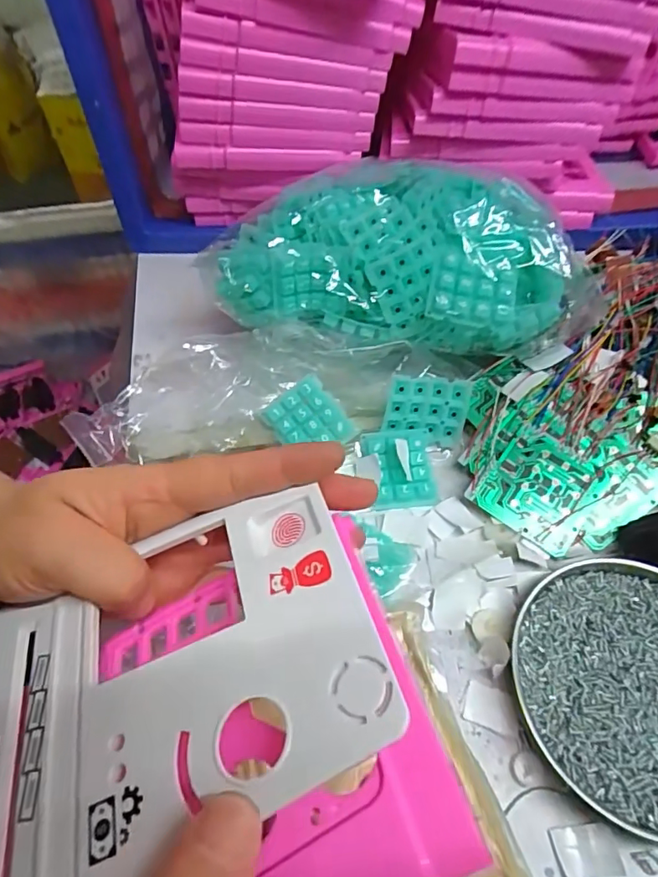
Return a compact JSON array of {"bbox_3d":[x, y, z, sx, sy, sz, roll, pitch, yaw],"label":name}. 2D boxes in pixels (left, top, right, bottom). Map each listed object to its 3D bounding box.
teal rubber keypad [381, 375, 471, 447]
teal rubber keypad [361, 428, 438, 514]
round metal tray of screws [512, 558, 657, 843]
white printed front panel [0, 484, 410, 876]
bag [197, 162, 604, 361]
[{"bbox_3d":[0.071,-0.020,0.377,0.058,0.048,0.005,6,23,-6],"label":"teal rubber keypad"},{"bbox_3d":[0.051,0.021,0.370,0.050,0.012,0.057,-4,68,-6],"label":"teal rubber keypad"},{"bbox_3d":[0.170,0.133,0.285,0.131,0.016,0.130,0,54,1],"label":"round metal tray of screws"},{"bbox_3d":[-0.054,0.079,0.173,0.140,0.005,0.105,-25,44,-1],"label":"white printed front panel"},{"bbox_3d":[0.057,-0.127,0.389,0.287,0.097,0.124,4,54,4],"label":"bag"}]

